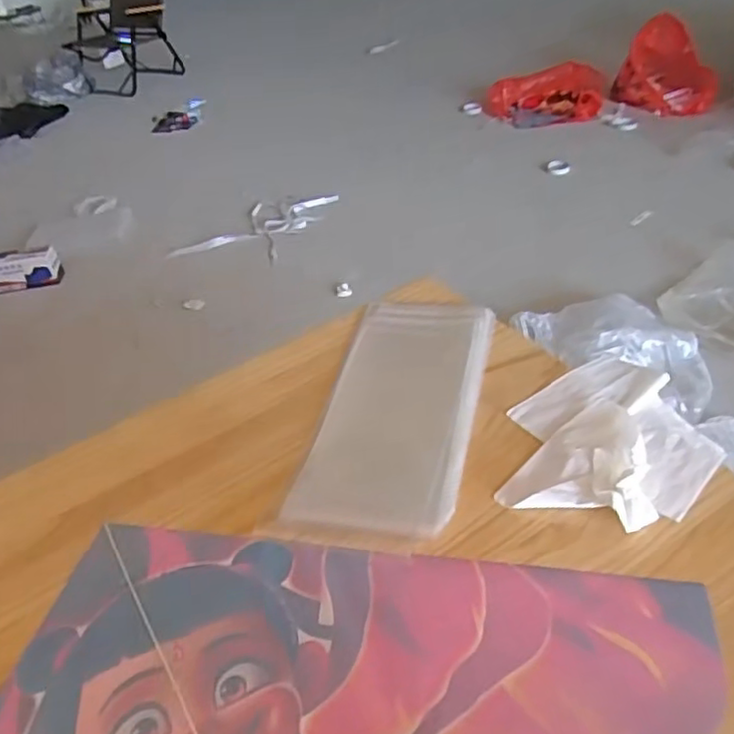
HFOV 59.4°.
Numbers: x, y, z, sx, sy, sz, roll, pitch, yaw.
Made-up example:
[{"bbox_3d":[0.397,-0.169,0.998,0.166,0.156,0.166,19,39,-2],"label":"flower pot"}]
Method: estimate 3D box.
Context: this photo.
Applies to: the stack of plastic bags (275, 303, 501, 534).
[{"bbox_3d":[0.038,0.036,0.698,0.159,0.016,0.338,4,44,16],"label":"stack of plastic bags"}]

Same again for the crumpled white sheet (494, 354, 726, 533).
[{"bbox_3d":[0.242,0.063,0.633,0.191,0.034,0.229,11,43,23],"label":"crumpled white sheet"}]

